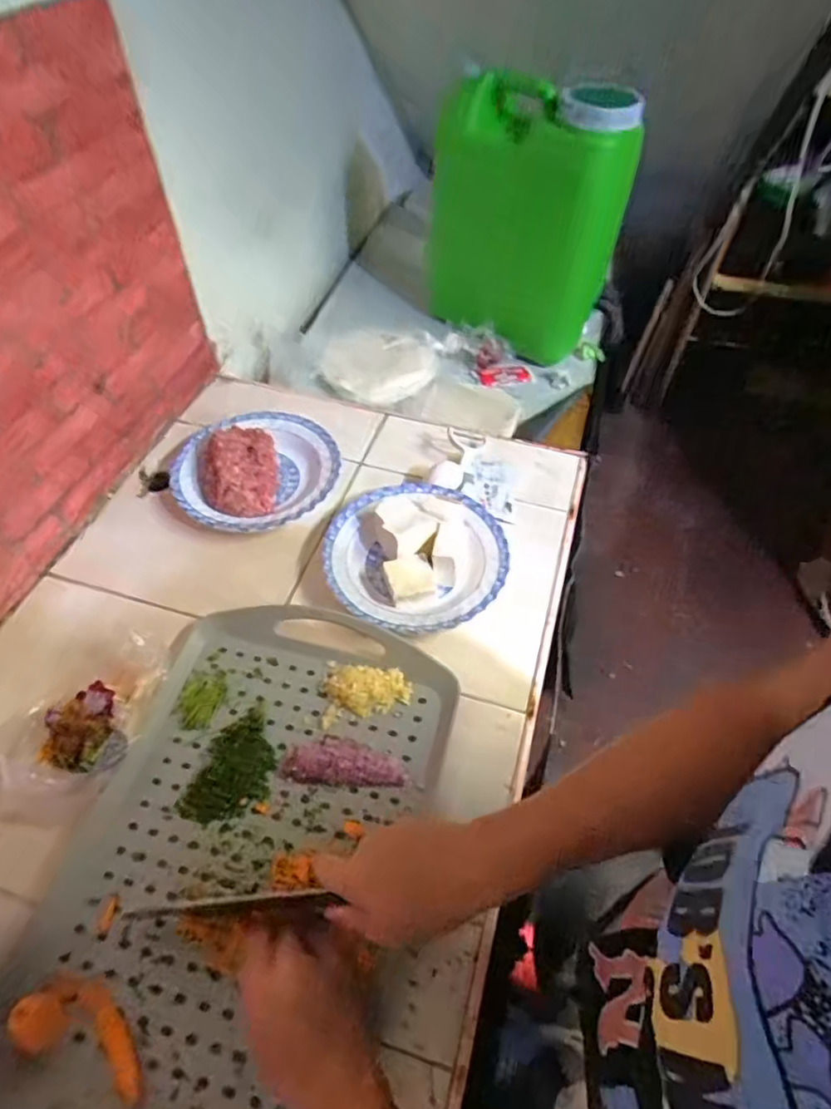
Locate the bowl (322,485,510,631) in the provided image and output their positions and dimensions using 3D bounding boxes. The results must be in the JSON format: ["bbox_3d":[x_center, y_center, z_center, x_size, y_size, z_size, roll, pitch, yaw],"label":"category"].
[{"bbox_3d":[0.000,-0.005,0.711,0.209,0.050,0.208,1,53,-1],"label":"bowl"}]

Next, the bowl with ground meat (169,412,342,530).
[{"bbox_3d":[-0.211,-0.117,0.789,0.204,0.054,0.202,1,53,-1],"label":"bowl with ground meat"}]

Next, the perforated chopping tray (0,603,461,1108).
[{"bbox_3d":[-0.155,0.250,0.536,0.291,0.036,0.441,15,55,10],"label":"perforated chopping tray"}]

